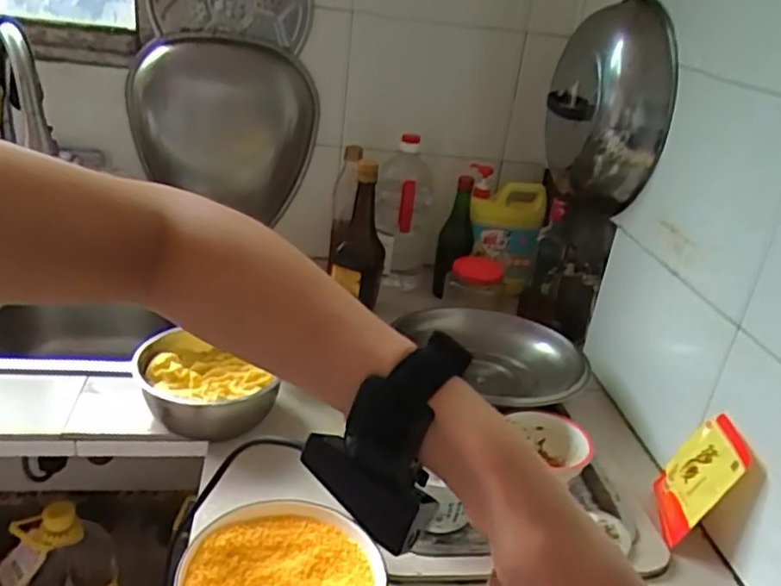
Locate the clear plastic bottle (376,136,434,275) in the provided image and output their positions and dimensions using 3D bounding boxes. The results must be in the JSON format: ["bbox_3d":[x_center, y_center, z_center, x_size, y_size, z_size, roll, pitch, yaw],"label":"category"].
[{"bbox_3d":[0.025,-0.160,1.209,0.098,0.236,0.083,7,26,0],"label":"clear plastic bottle"}]

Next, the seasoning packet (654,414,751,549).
[{"bbox_3d":[0.352,0.209,0.763,0.014,0.132,0.103,28,33,-10],"label":"seasoning packet"}]

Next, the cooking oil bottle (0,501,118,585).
[{"bbox_3d":[-0.560,0.488,1.138,0.174,0.273,0.126,-10,30,-32],"label":"cooking oil bottle"}]

